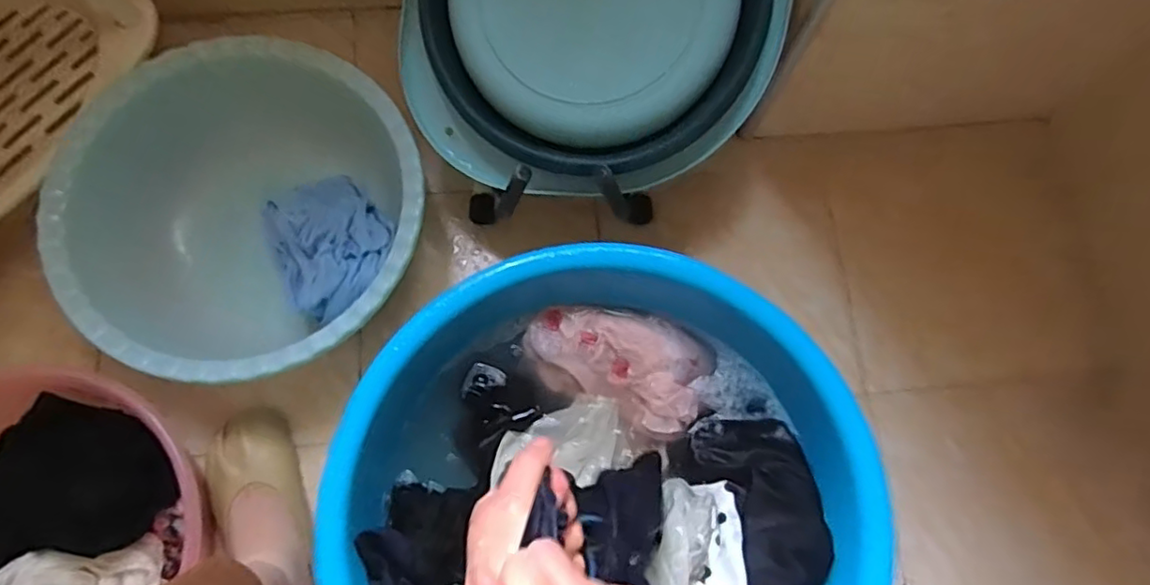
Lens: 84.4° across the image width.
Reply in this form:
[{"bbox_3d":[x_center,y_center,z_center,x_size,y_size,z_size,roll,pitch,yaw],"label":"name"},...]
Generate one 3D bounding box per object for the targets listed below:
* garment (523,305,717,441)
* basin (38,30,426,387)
[{"bbox_3d":[0.046,0.069,0.672,0.189,0.033,0.110,25,76,5],"label":"garment"},{"bbox_3d":[-0.357,-0.084,0.717,0.378,0.123,0.373,0,75,-1],"label":"basin"}]

